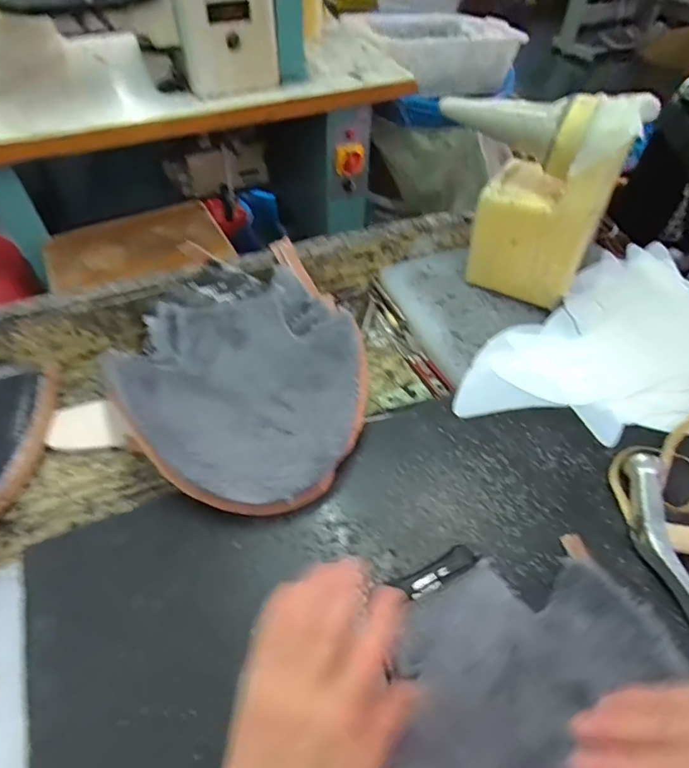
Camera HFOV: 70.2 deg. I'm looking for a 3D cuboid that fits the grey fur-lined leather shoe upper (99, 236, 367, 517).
[{"bbox_3d":[-0.074,-0.015,0.464,0.230,0.067,0.253,35,57,25],"label":"grey fur-lined leather shoe upper"}]

